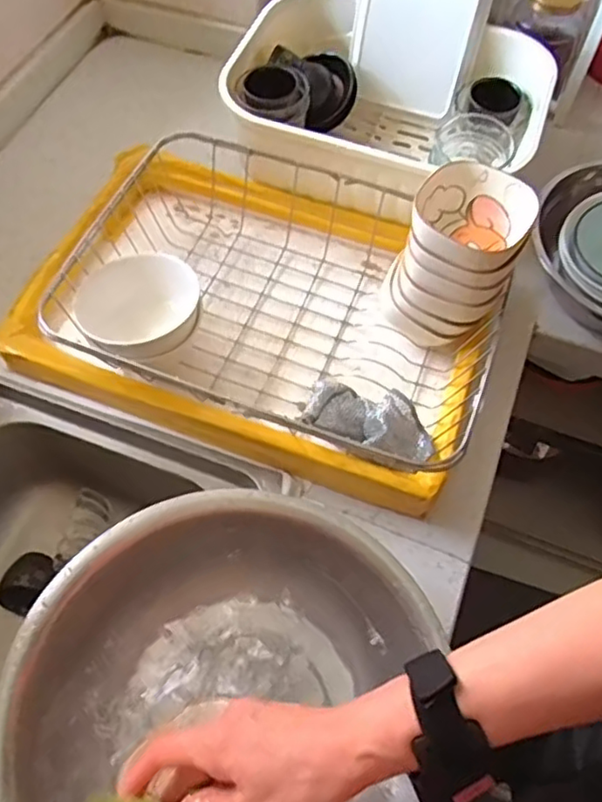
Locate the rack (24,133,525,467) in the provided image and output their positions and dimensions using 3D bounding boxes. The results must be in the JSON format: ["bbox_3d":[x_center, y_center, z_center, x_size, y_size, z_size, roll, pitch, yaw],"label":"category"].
[{"bbox_3d":[-0.009,-0.111,0.631,0.382,0.092,0.270,16,63,7],"label":"rack"}]

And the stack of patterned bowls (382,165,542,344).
[{"bbox_3d":[0.140,-0.119,0.593,0.090,0.162,0.089,25,64,12],"label":"stack of patterned bowls"}]

